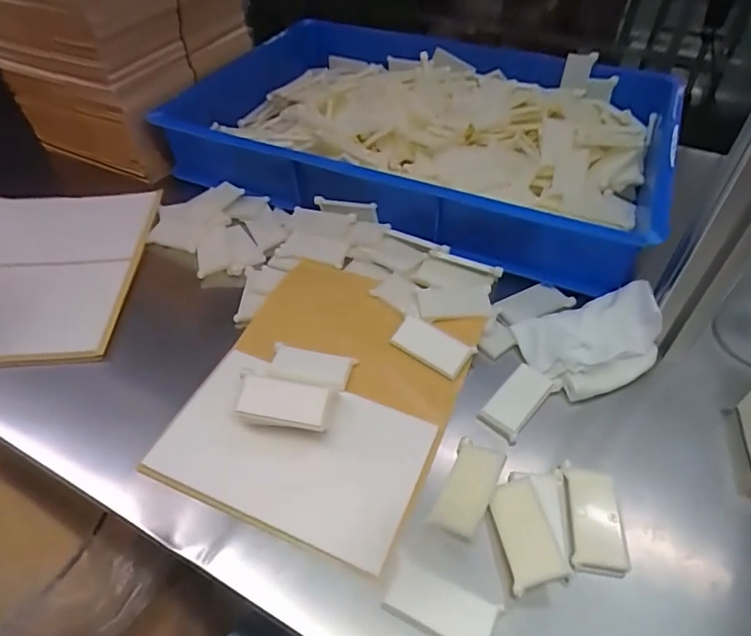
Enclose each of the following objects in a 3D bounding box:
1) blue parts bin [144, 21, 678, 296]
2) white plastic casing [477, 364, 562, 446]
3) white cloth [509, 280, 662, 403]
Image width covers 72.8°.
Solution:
[{"bbox_3d":[0.073,-0.262,0.678,0.573,0.089,0.398,22,51,19],"label":"blue parts bin"},{"bbox_3d":[0.126,0.072,0.450,0.038,0.011,0.077,35,56,28],"label":"white plastic casing"},{"bbox_3d":[0.206,0.014,0.472,0.129,0.034,0.093,-12,48,-11],"label":"white cloth"}]

